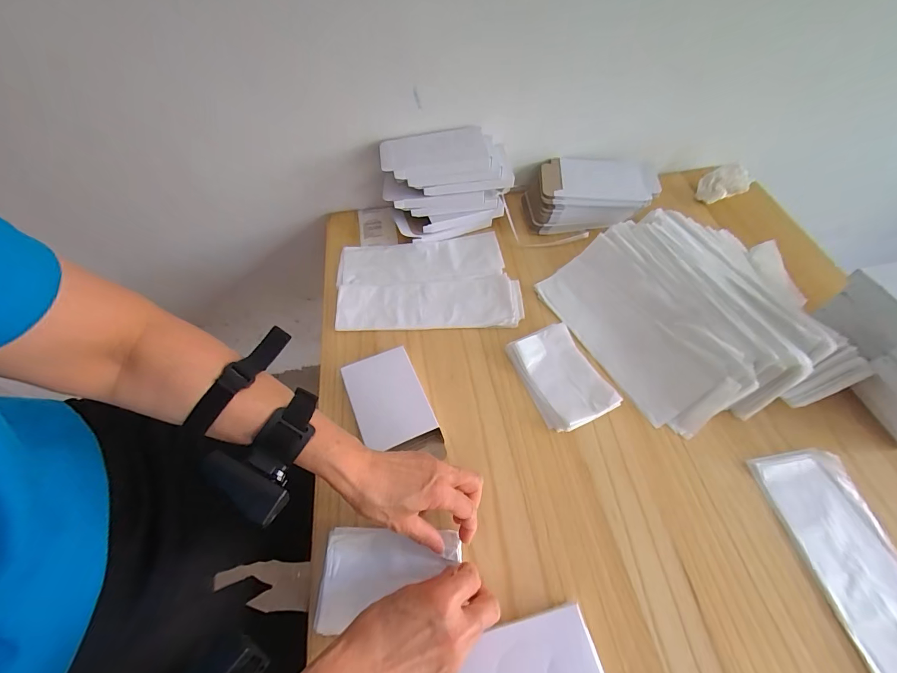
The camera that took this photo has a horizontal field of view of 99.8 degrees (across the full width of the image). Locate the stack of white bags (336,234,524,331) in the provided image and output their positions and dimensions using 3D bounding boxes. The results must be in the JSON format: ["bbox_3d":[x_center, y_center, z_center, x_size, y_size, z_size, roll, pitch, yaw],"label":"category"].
[{"bbox_3d":[-0.033,-0.084,0.572,0.264,0.011,0.173,-4,57,0],"label":"stack of white bags"}]

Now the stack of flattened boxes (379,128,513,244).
[{"bbox_3d":[-0.004,-0.240,0.603,0.194,0.128,0.101,-11,57,-5],"label":"stack of flattened boxes"}]

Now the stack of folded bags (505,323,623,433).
[{"bbox_3d":[0.140,0.048,0.473,0.087,0.017,0.127,-20,59,-10],"label":"stack of folded bags"}]

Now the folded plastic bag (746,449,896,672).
[{"bbox_3d":[0.394,0.236,0.348,0.086,0.014,0.254,-7,57,-2],"label":"folded plastic bag"}]

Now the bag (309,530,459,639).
[{"bbox_3d":[-0.055,0.228,0.356,0.128,0.015,0.082,0,57,3],"label":"bag"}]

